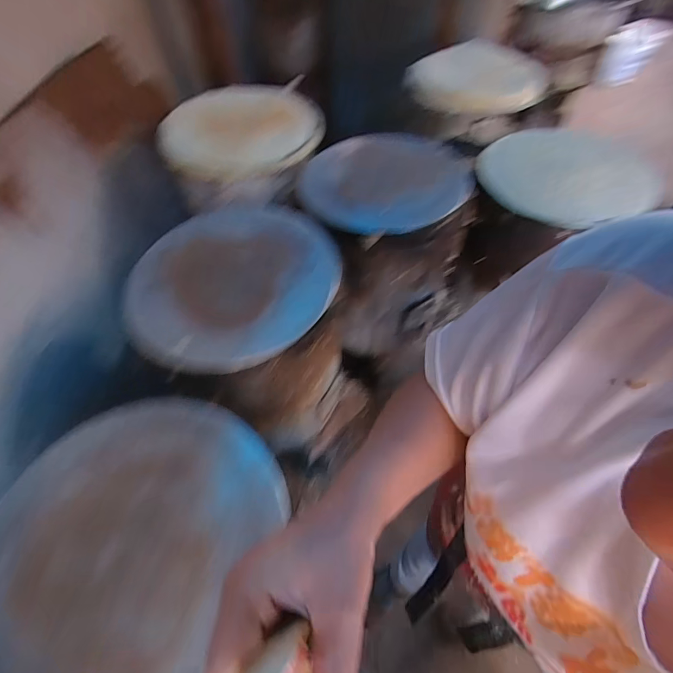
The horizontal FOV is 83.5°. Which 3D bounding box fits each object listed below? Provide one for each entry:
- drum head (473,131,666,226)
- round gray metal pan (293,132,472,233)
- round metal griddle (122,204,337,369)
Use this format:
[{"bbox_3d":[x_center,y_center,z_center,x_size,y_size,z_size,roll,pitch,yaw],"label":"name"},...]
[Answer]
[{"bbox_3d":[0.537,-0.390,0.885,0.405,0.041,0.361,-5,54,-1],"label":"drum head"},{"bbox_3d":[0.111,-0.363,0.852,0.379,0.022,0.358,0,55,0],"label":"round gray metal pan"},{"bbox_3d":[-0.180,-0.114,0.673,0.386,0.031,0.339,-31,58,-18],"label":"round metal griddle"}]

